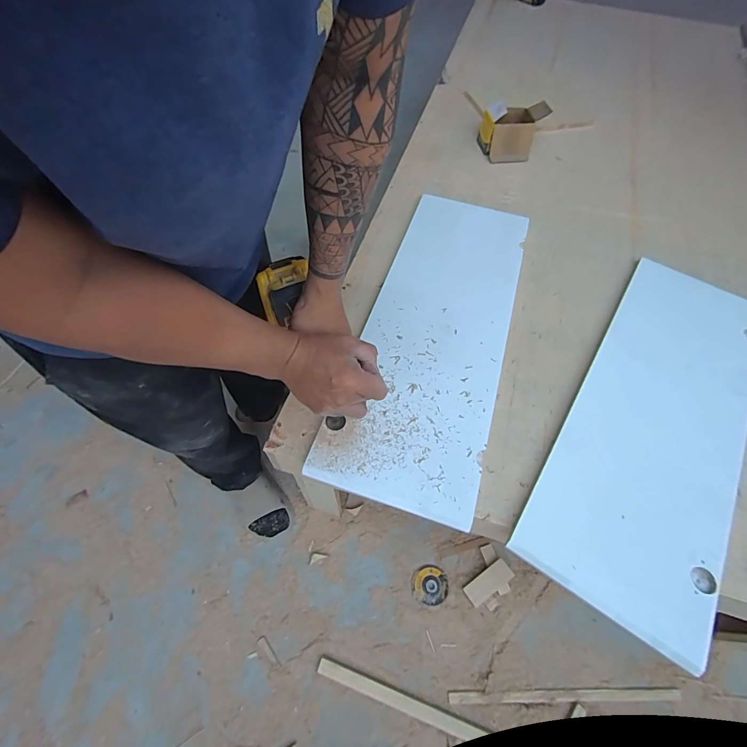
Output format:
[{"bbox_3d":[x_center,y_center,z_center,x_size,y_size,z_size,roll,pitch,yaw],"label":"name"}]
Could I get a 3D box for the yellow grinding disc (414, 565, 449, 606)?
[{"bbox_3d":[0.148,0.544,0.994,0.083,0.006,0.087,2,59,-3],"label":"yellow grinding disc"}]

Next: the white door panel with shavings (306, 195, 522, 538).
[{"bbox_3d":[0.132,-0.110,0.796,0.269,0.020,0.770,16,59,6],"label":"white door panel with shavings"}]

